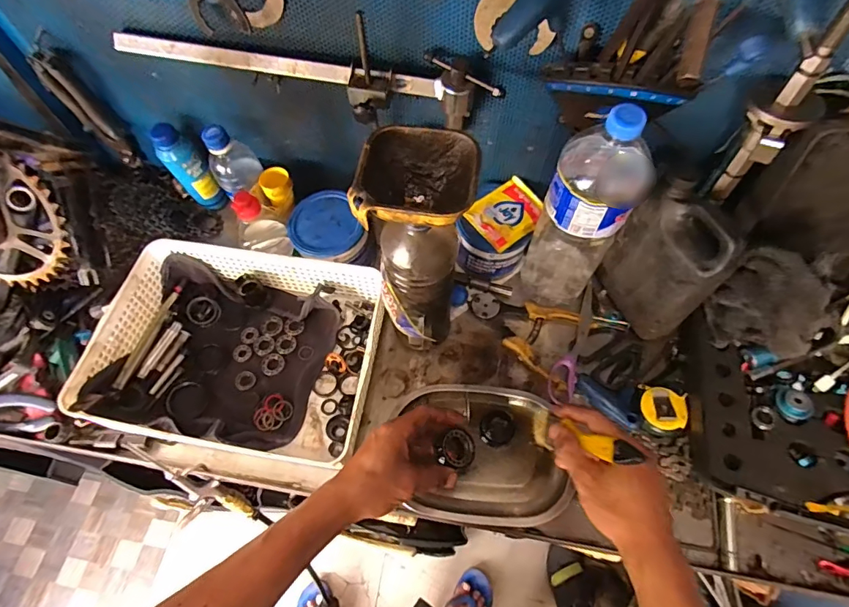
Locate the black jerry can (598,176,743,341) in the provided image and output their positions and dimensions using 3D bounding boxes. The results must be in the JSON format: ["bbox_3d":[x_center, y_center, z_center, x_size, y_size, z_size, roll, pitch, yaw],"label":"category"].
[{"bbox_3d":[0.294,-0.045,0.573,0.072,0.189,0.127,-21,64,-9],"label":"black jerry can"}]

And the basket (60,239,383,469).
[{"bbox_3d":[-0.226,0.052,0.594,0.321,0.081,0.252,8,64,5],"label":"basket"}]

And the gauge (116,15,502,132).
[{"bbox_3d":[-0.132,-0.244,0.496,0.407,0.114,0.060,6,63,4],"label":"gauge"}]

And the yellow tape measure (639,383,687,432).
[{"bbox_3d":[0.294,0.132,0.576,0.054,0.027,0.051,12,64,7],"label":"yellow tape measure"}]

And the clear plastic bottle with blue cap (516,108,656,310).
[{"bbox_3d":[0.183,-0.102,0.538,0.088,0.304,0.105,18,65,10],"label":"clear plastic bottle with blue cap"}]

